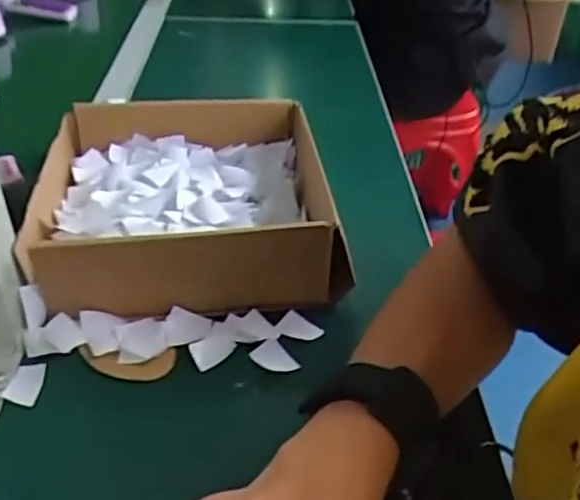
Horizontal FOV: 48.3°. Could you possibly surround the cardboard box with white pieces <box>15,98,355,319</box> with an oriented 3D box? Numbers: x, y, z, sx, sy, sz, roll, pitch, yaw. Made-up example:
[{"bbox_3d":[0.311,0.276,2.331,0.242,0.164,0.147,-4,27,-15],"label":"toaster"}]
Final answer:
[{"bbox_3d":[-0.079,-0.039,0.515,0.223,0.083,0.211,1,41,-8],"label":"cardboard box with white pieces"}]

